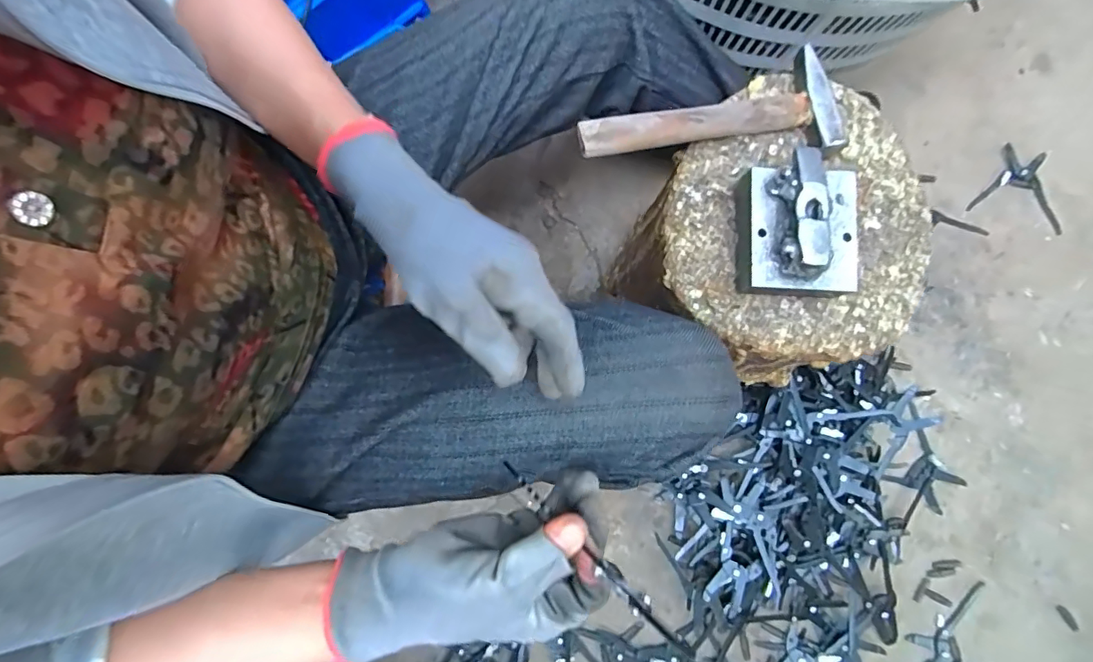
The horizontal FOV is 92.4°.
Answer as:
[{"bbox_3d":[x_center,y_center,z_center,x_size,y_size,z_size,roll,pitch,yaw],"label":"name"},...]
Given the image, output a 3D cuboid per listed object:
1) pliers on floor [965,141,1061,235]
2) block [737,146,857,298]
[{"bbox_3d":[0.718,-0.221,0.797,0.141,0.011,0.124,17,79,3],"label":"pliers on floor"},{"bbox_3d":[0.192,-0.080,0.400,0.087,0.052,0.103,3,81,-1],"label":"block"}]

